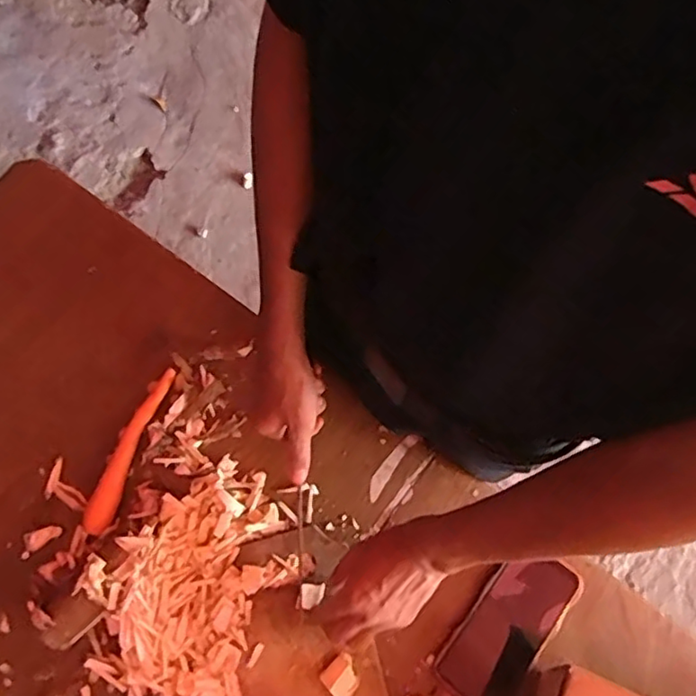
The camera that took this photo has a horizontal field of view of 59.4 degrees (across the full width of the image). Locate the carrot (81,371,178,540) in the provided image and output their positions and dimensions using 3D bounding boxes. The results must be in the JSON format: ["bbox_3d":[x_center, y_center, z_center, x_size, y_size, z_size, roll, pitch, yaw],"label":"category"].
[{"bbox_3d":[-0.239,0.107,0.663,0.027,0.021,0.186,19,76,5],"label":"carrot"}]

